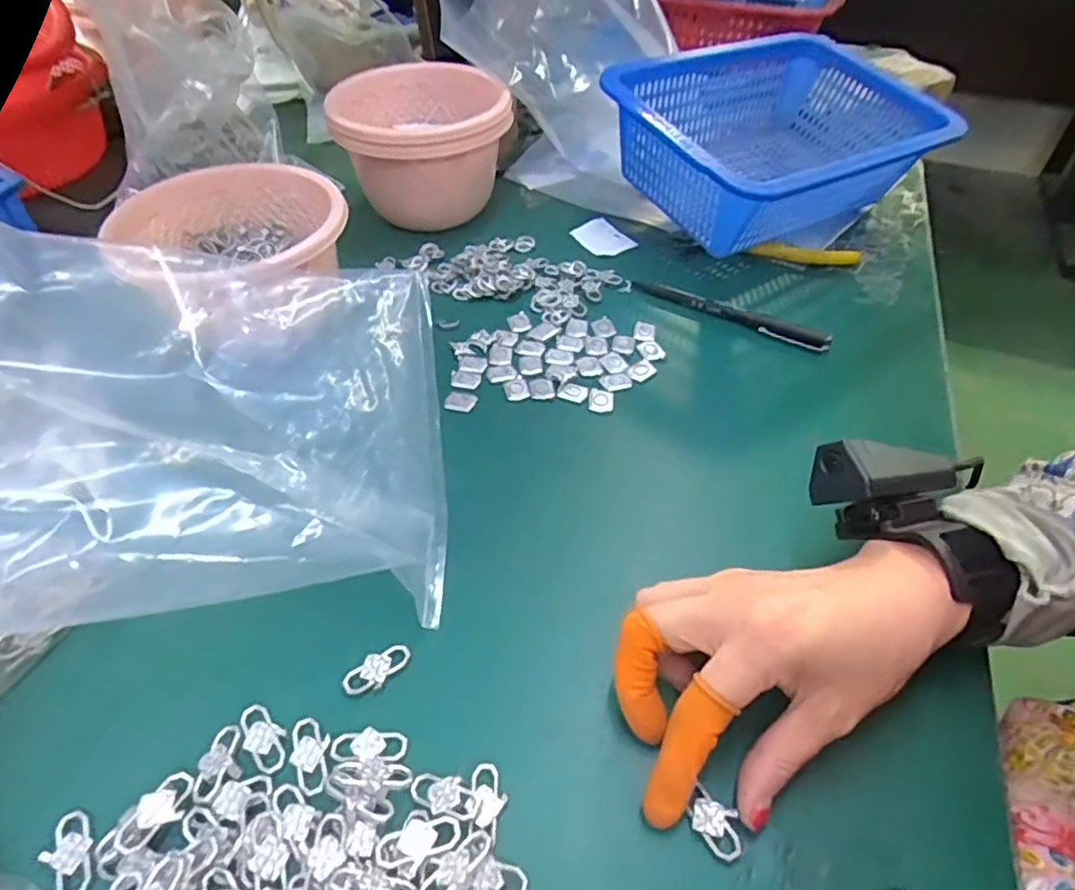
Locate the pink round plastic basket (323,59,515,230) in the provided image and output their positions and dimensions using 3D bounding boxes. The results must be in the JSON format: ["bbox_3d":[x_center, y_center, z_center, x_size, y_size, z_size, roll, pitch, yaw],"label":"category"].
[{"bbox_3d":[-0.098,-0.257,0.562,0.139,0.102,0.137,0,48,0],"label":"pink round plastic basket"}]

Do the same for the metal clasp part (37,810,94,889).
[{"bbox_3d":[-0.181,0.159,0.248,0.017,0.004,0.031,-32,55,-26],"label":"metal clasp part"}]

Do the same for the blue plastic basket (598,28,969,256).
[{"bbox_3d":[0.202,-0.261,0.559,0.284,0.114,0.208,-26,53,-22],"label":"blue plastic basket"}]

